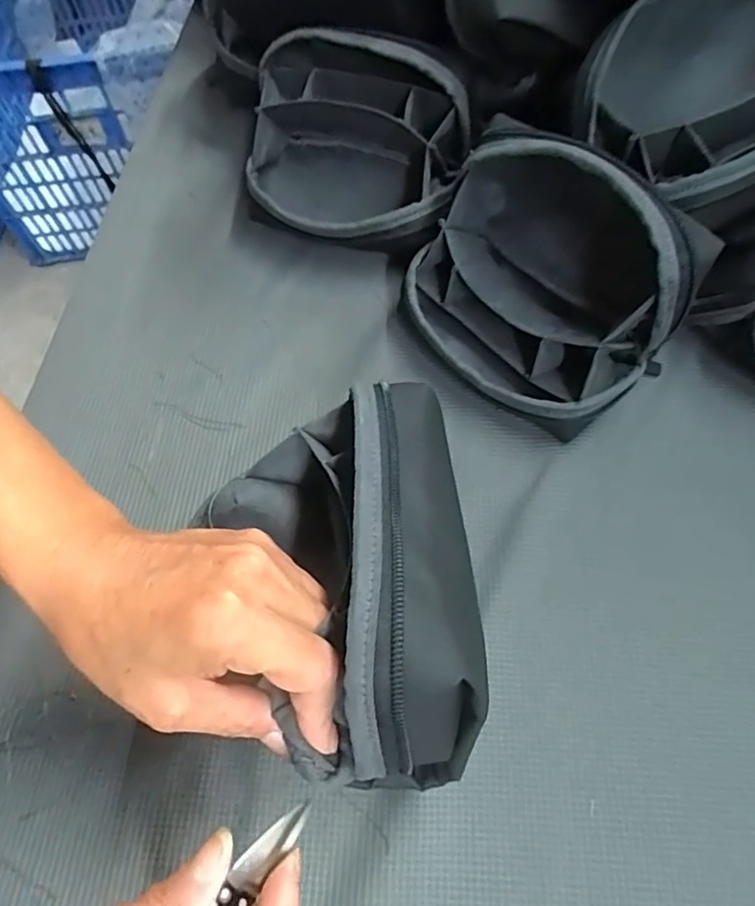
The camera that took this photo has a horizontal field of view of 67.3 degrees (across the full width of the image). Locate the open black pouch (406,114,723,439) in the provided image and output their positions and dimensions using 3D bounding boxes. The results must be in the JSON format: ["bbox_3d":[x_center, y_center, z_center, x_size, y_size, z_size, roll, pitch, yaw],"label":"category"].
[{"bbox_3d":[0.092,-0.107,0.348,0.118,0.132,0.171,-30,65,-12],"label":"open black pouch"}]

